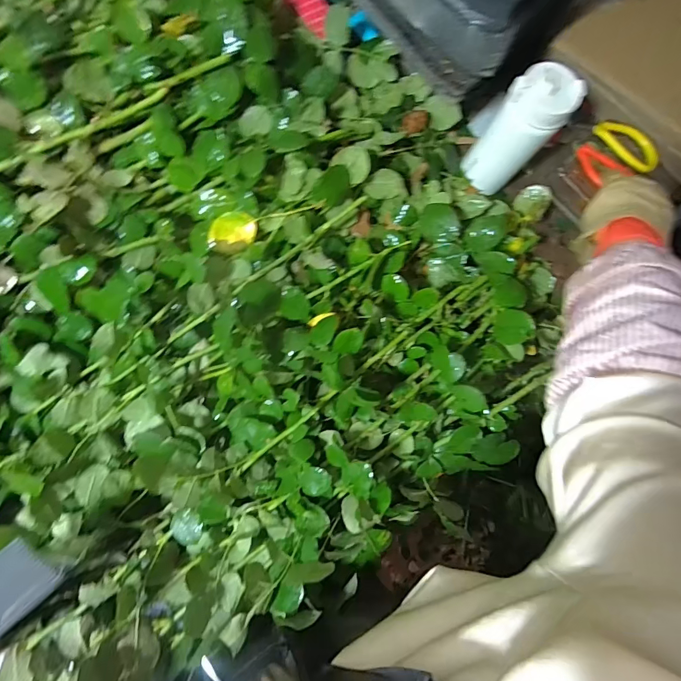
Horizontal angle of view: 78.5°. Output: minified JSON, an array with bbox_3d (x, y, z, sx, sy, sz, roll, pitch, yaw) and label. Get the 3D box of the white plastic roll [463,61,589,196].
[{"bbox_3d":[0.230,-0.273,0.542,0.073,0.151,0.079,42,80,1],"label":"white plastic roll"}]

